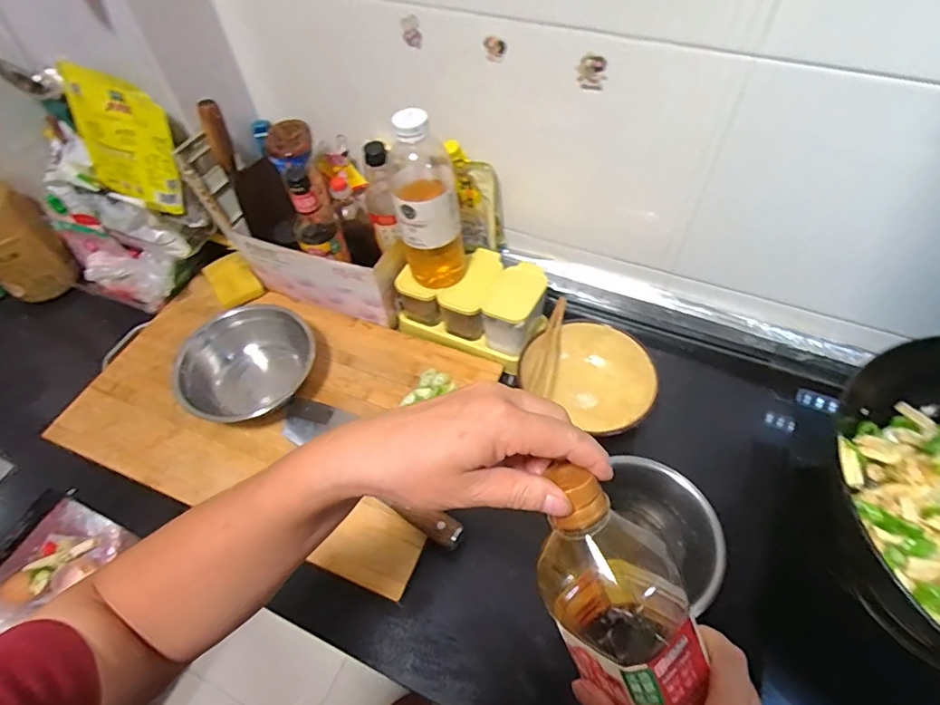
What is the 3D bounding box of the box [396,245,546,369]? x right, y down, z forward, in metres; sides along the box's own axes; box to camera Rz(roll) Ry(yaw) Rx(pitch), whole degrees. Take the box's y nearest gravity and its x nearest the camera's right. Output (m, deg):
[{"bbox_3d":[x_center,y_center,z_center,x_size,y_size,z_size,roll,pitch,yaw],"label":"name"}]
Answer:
[{"bbox_3d":[0.005,-0.076,0.781,0.206,0.095,0.128,20,59,16],"label":"box"}]

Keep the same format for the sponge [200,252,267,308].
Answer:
[{"bbox_3d":[-0.390,-0.119,0.852,0.066,0.032,0.103,-37,61,-20],"label":"sponge"}]

